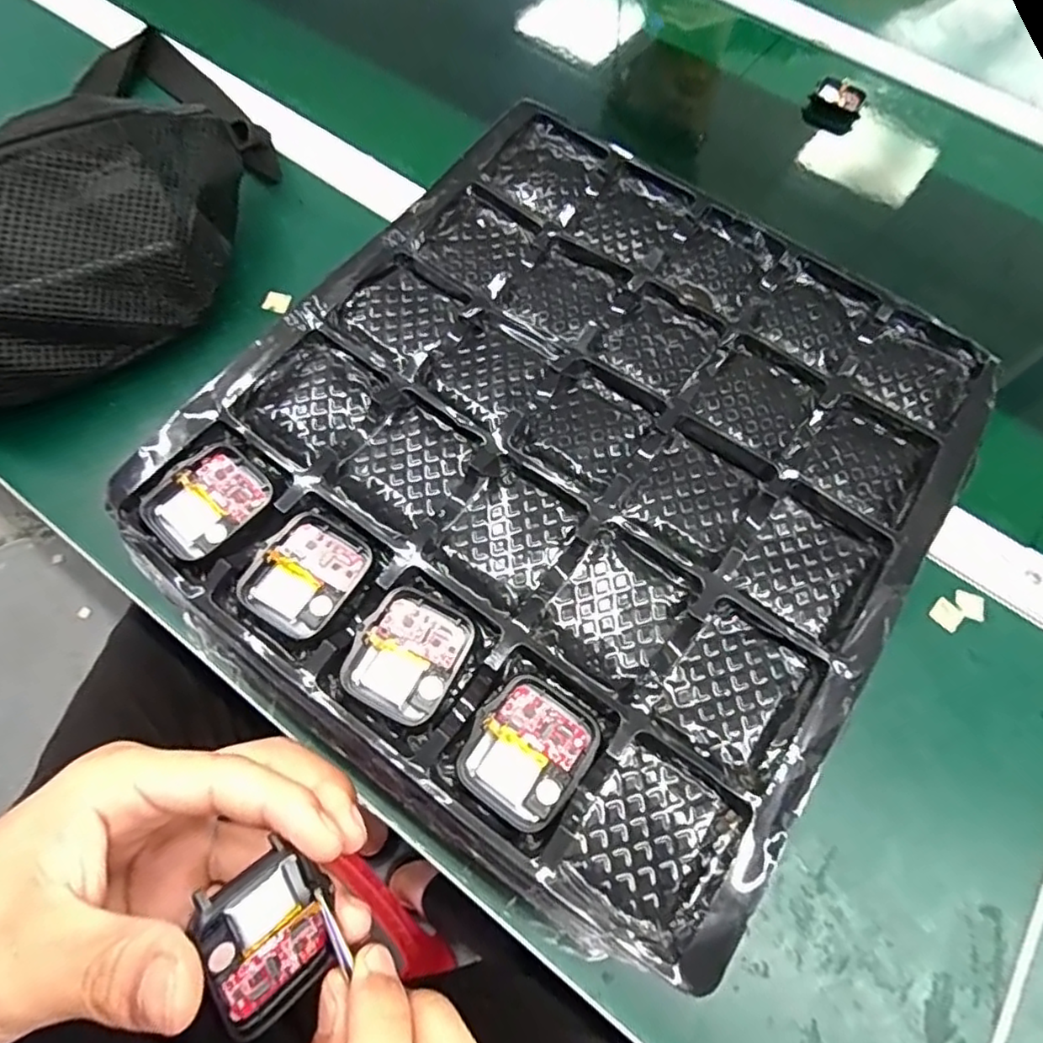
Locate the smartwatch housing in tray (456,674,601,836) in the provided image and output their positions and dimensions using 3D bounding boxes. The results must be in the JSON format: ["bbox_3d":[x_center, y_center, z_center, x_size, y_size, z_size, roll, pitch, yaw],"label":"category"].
[{"bbox_3d":[0.002,0.077,0.207,0.037,0.009,0.043,35,69,11],"label":"smartwatch housing in tray"}]

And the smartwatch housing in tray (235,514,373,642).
[{"bbox_3d":[-0.079,0.020,0.227,0.036,0.006,0.043,31,68,10],"label":"smartwatch housing in tray"}]

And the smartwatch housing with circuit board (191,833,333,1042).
[{"bbox_3d":[-0.075,0.121,0.181,0.036,0.009,0.045,-26,108,-45],"label":"smartwatch housing with circuit board"}]

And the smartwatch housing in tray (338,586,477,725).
[{"bbox_3d":[-0.040,0.047,0.219,0.038,0.007,0.041,26,67,8],"label":"smartwatch housing in tray"}]

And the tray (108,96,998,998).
[{"bbox_3d":[0.027,-0.034,0.254,0.261,0.021,0.296,33,68,11],"label":"tray"}]

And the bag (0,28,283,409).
[{"bbox_3d":[-0.267,-0.170,0.363,0.297,0.113,0.131,-42,75,-19],"label":"bag"}]

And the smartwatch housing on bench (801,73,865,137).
[{"bbox_3d":[0.286,-0.382,0.562,0.047,0.030,0.033,22,67,6],"label":"smartwatch housing on bench"}]

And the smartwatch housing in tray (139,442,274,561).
[{"bbox_3d":[-0.120,-0.007,0.238,0.036,0.010,0.044,41,70,14],"label":"smartwatch housing in tray"}]

